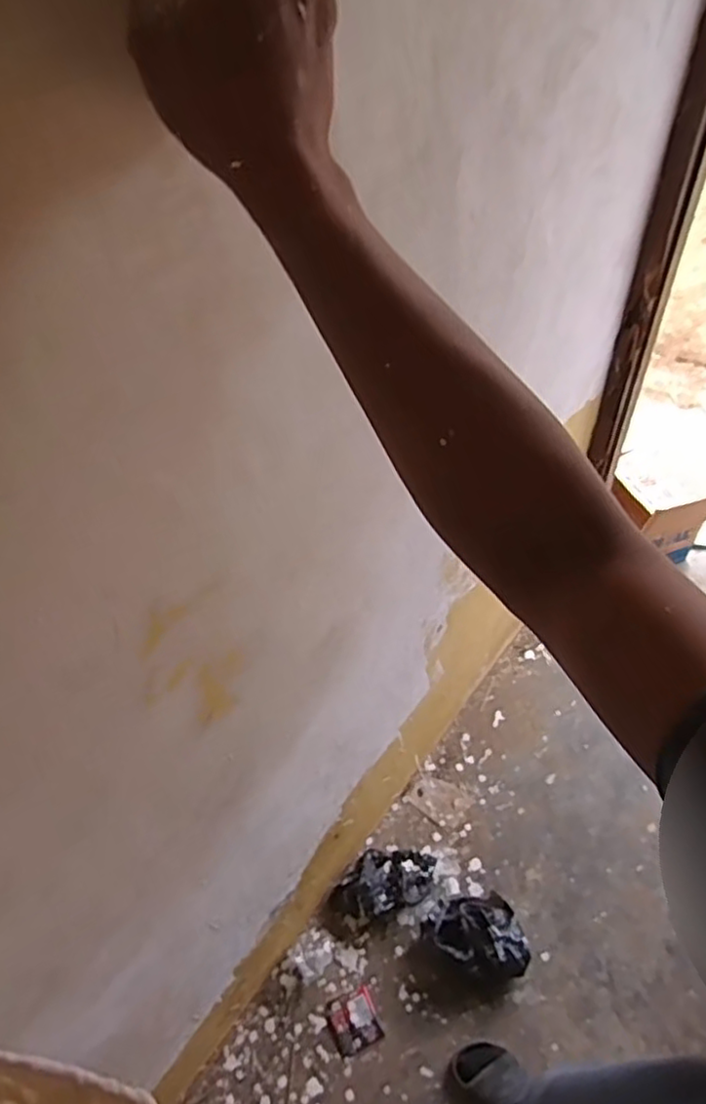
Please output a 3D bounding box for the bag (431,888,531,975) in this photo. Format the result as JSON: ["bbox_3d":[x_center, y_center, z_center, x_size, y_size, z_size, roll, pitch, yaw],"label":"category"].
[{"bbox_3d":[0.255,0.752,1.304,0.196,0.069,0.139,12,51,15],"label":"bag"}]

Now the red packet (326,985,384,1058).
[{"bbox_3d":[0.001,0.896,1.249,0.088,0.006,0.090,-19,50,-11],"label":"red packet"}]

